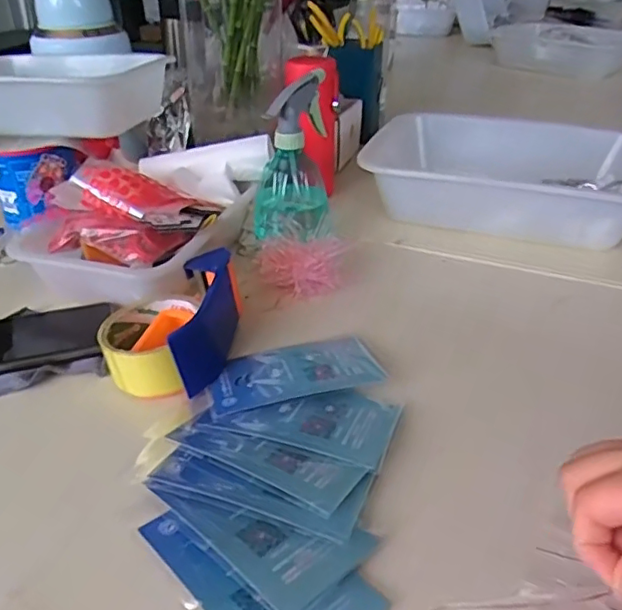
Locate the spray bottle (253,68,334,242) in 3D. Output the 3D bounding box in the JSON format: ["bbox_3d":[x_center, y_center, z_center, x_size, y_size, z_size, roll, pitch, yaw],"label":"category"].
[{"bbox_3d":[-0.021,-0.149,0.619,0.086,0.156,0.099,-1,34,-1],"label":"spray bottle"}]

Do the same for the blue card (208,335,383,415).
[{"bbox_3d":[-0.014,0.054,0.480,0.133,0.005,0.076,-10,25,-11],"label":"blue card"}]

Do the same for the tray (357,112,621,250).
[{"bbox_3d":[0.245,-0.153,0.722,0.330,0.084,0.234,12,36,18],"label":"tray"}]

